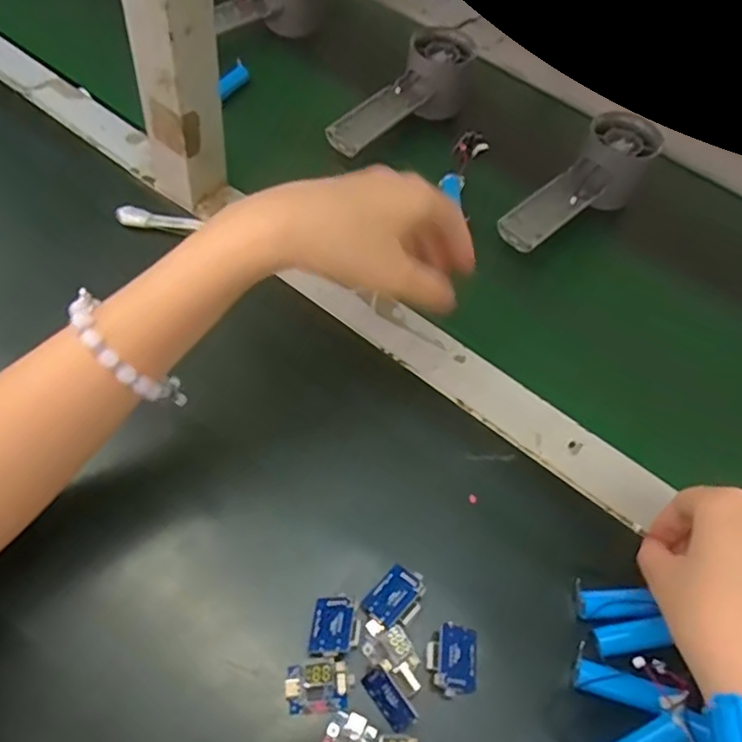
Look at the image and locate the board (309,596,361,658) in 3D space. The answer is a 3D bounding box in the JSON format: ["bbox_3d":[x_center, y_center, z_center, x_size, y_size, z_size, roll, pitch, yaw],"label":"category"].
[{"bbox_3d":[-0.017,0.129,0.315,0.024,0.009,0.029,9,59,1],"label":"board"}]

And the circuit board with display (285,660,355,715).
[{"bbox_3d":[-0.025,0.153,0.302,0.032,0.010,0.022,-1,59,-5],"label":"circuit board with display"}]

